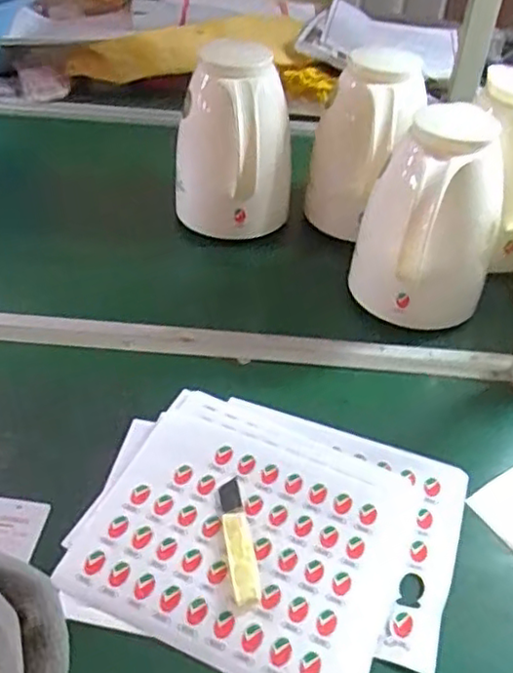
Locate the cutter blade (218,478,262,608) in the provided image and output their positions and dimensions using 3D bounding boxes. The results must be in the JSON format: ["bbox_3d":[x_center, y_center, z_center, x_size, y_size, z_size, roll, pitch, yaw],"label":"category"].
[{"bbox_3d":[-0.014,0.156,0.516,0.021,0.010,0.103,-4,46,-10],"label":"cutter blade"}]

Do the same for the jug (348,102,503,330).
[{"bbox_3d":[0.174,-0.109,0.669,0.132,0.197,0.111,14,45,8],"label":"jug"}]

